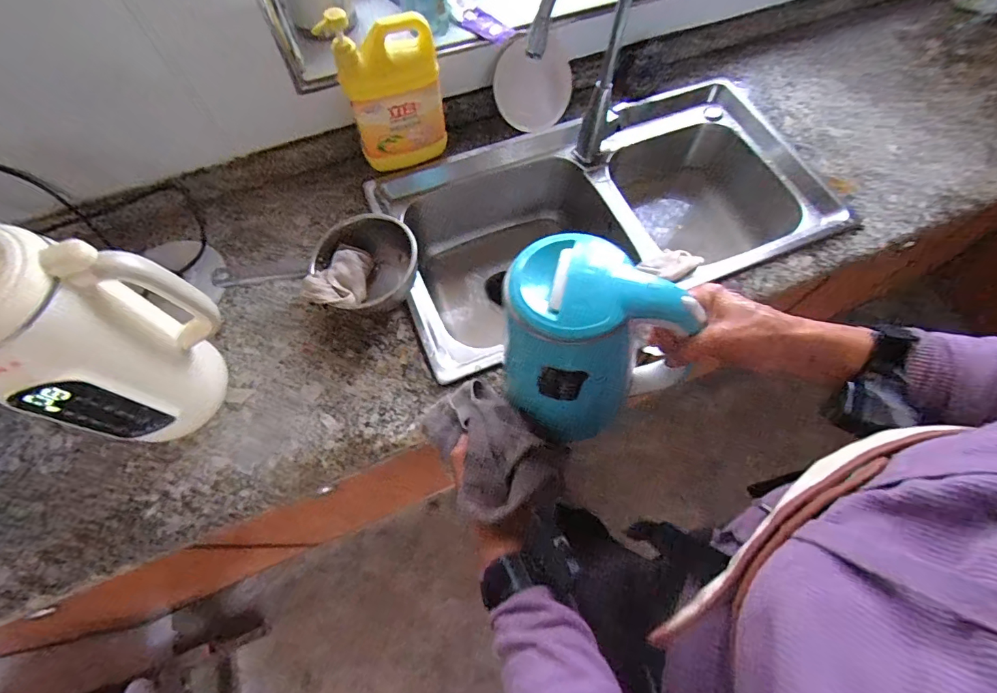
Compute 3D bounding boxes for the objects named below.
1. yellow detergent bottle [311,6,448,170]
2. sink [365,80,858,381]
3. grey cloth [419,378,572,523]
[{"bbox_3d":[-0.163,-0.391,0.683,0.150,0.231,0.072,-9,66,-5],"label":"yellow detergent bottle"},{"bbox_3d":[0.206,-0.218,0.855,0.753,0.236,0.399,-19,67,-9],"label":"sink"},{"bbox_3d":[-0.011,0.106,0.485,0.109,0.068,0.155,-28,68,-12],"label":"grey cloth"}]

